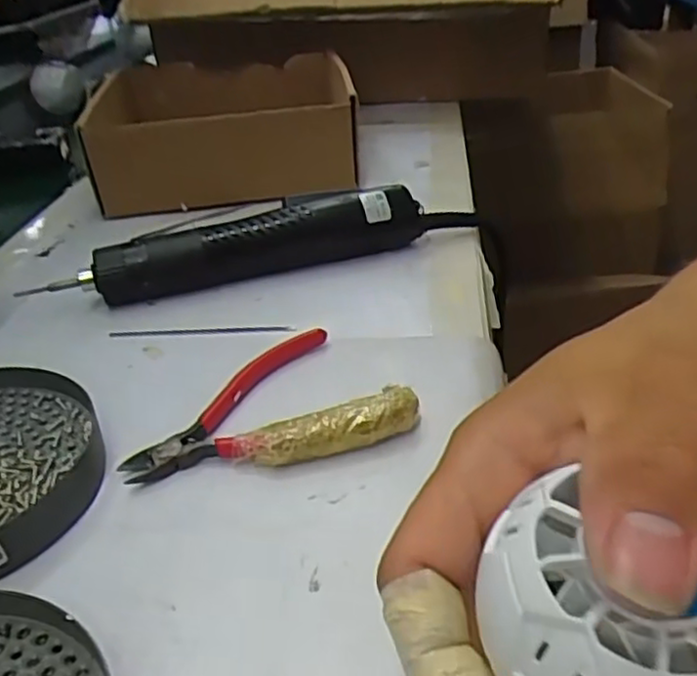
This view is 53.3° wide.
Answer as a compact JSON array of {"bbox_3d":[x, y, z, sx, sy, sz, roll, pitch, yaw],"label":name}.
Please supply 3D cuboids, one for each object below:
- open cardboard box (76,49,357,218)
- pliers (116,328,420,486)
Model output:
[{"bbox_3d":[-0.099,-0.179,0.590,0.192,0.071,0.191,-7,33,-2],"label":"open cardboard box"},{"bbox_3d":[-0.038,0.025,0.312,0.118,0.020,0.086,-12,33,-10],"label":"pliers"}]

